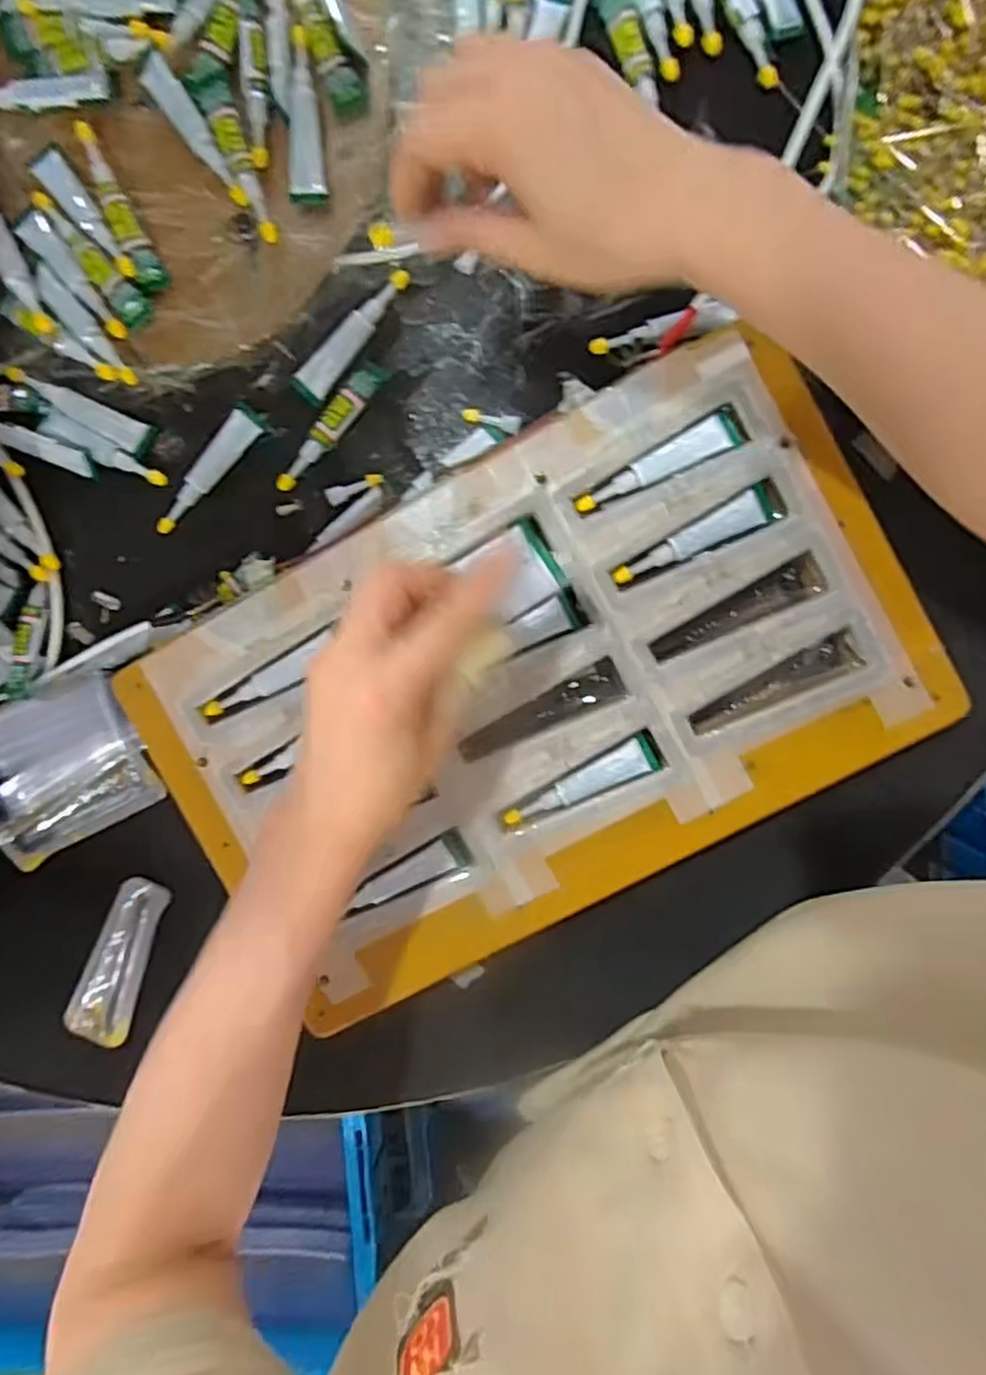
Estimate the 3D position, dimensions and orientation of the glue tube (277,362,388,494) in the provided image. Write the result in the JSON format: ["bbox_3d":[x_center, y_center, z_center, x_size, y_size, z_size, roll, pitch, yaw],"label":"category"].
[{"bbox_3d":[-0.090,-0.144,0.398,0.019,0.012,0.084,38,96,0],"label":"glue tube"}]

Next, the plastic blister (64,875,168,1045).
[{"bbox_3d":[-0.227,0.165,0.429,0.037,0.020,0.102,19,96,1],"label":"plastic blister"}]

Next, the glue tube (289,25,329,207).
[{"bbox_3d":[-0.100,-0.304,0.383,0.019,0.014,0.082,0,95,3],"label":"glue tube"}]

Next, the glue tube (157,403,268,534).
[{"bbox_3d":[-0.160,-0.122,0.404,0.016,0.014,0.084,41,96,-1],"label":"glue tube"}]

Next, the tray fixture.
[{"bbox_3d":[0.020,0.003,0.369,0.373,0.025,0.225,-29,87,6],"label":"tray fixture"}]

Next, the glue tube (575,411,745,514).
[{"bbox_3d":[0.082,-0.111,0.358,0.086,0.005,0.017,-27,93,5],"label":"glue tube"}]

